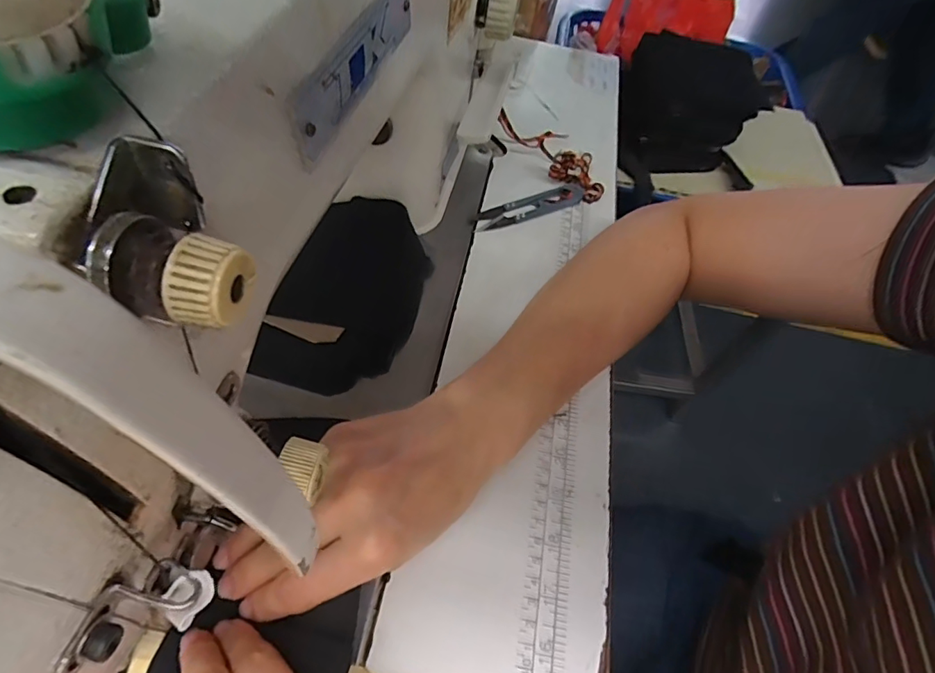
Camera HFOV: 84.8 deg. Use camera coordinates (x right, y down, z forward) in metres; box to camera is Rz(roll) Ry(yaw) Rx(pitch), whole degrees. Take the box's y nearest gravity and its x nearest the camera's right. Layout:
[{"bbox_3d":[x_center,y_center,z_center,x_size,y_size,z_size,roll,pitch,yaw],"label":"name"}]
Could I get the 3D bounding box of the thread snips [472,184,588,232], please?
[{"bbox_3d":[0.052,-0.105,0.419,0.101,0.008,0.023,-16,59,-18],"label":"thread snips"}]

